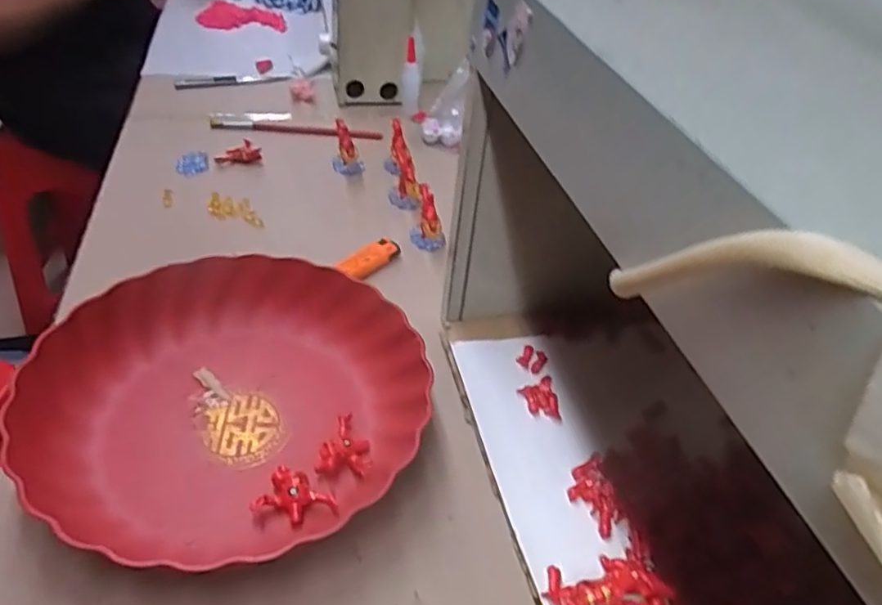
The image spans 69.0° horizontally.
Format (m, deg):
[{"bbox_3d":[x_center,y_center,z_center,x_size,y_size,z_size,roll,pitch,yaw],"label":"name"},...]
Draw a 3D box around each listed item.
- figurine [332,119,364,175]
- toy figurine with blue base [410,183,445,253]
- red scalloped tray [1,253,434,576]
[{"bbox_3d":[-0.102,-0.164,0.699,0.032,0.061,0.033,-5,41,-13],"label":"figurine"},{"bbox_3d":[-0.013,-0.080,0.605,0.030,0.047,0.040,2,40,-5],"label":"toy figurine with blue base"},{"bbox_3d":[-0.141,0.061,0.427,0.246,0.048,0.231,-22,47,-30],"label":"red scalloped tray"}]

